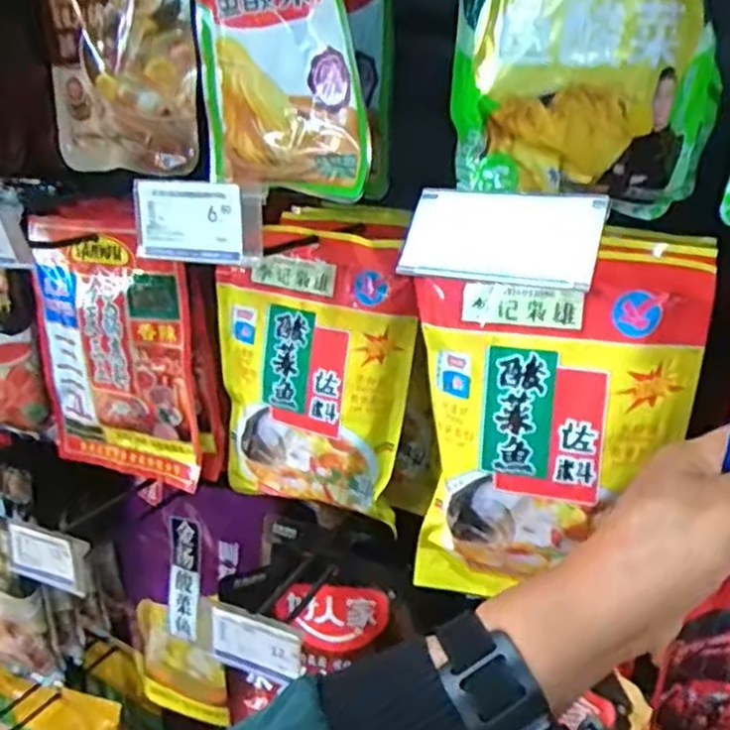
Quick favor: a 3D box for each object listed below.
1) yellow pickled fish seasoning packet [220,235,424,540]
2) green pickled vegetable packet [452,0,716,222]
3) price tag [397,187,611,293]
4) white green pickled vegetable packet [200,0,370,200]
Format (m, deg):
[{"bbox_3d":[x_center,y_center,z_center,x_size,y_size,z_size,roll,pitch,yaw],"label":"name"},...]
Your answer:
[{"bbox_3d":[-0.043,0.009,0.525,0.151,0.207,0.031,11,24,23],"label":"yellow pickled fish seasoning packet"},{"bbox_3d":[0.121,-0.187,0.374,0.141,0.194,0.035,-1,22,-4],"label":"green pickled vegetable packet"},{"bbox_3d":[0.056,-0.054,0.298,0.078,0.042,0.004,11,-17,23],"label":"price tag"},{"bbox_3d":[-0.053,-0.201,0.421,0.027,0.186,0.137,-18,29,-39],"label":"white green pickled vegetable packet"}]

